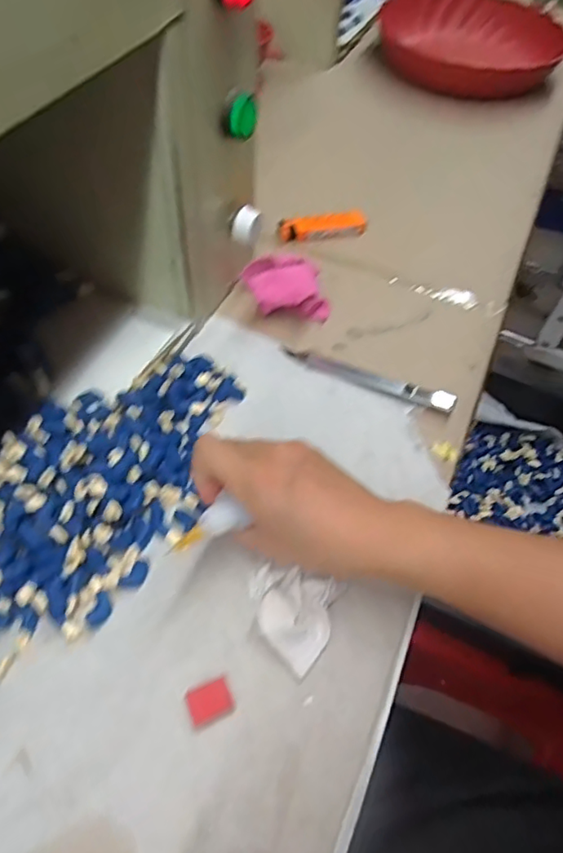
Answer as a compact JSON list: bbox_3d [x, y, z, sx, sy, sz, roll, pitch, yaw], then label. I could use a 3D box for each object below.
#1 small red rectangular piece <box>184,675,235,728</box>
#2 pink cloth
[{"bbox_3d":[-0.038,0.144,0.301,0.023,0.004,0.017,-22,59,-18],"label":"small red rectangular piece"},{"bbox_3d":[0.004,-0.114,0.464,0.069,0.038,0.047,3,55,-2],"label":"pink cloth"}]

